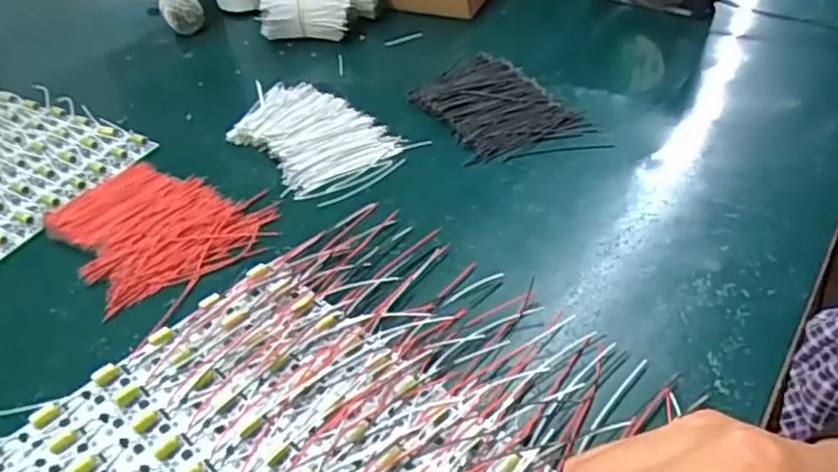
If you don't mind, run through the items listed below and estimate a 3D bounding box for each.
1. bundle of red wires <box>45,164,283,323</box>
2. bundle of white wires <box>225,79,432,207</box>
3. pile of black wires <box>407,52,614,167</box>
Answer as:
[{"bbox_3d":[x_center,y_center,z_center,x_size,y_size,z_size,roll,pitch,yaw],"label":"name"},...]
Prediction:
[{"bbox_3d":[-0.187,-0.015,0.466,0.125,0.008,0.150,-32,47,-26],"label":"bundle of red wires"},{"bbox_3d":[-0.094,-0.083,0.535,0.171,0.009,0.105,28,52,33],"label":"bundle of white wires"},{"bbox_3d":[0.064,-0.107,0.538,0.100,0.016,0.158,-20,43,-15],"label":"pile of black wires"}]

